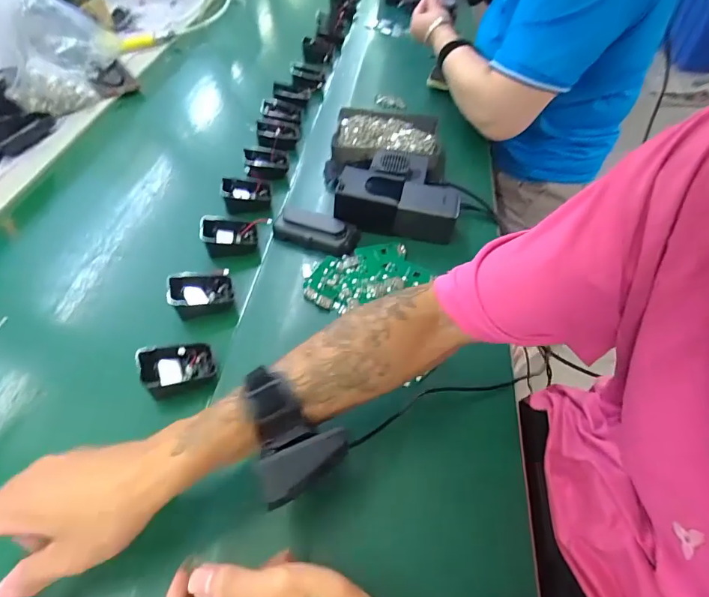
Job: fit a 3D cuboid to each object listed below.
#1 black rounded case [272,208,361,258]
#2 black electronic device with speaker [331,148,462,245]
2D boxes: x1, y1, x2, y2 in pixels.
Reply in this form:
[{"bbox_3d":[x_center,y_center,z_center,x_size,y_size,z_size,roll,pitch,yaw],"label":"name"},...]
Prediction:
[{"bbox_3d":[-0.049,-0.091,0.542,0.105,0.028,0.047,16,52,13],"label":"black rounded case"},{"bbox_3d":[0.059,-0.149,0.570,0.154,0.056,0.129,5,51,5],"label":"black electronic device with speaker"}]

